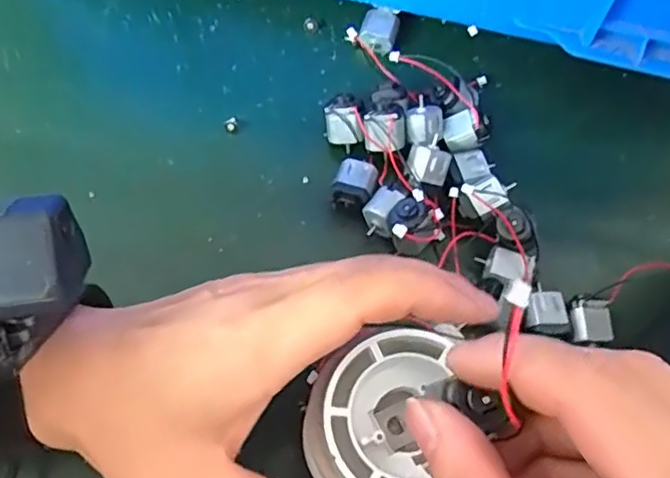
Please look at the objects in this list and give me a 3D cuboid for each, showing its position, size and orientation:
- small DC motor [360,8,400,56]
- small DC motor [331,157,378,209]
[{"bbox_3d":[0.024,-0.111,0.337,0.018,0.018,0.017,1,68,-2],"label":"small DC motor"},{"bbox_3d":[0.009,-0.025,0.305,0.019,0.015,0.026,17,69,4],"label":"small DC motor"}]

